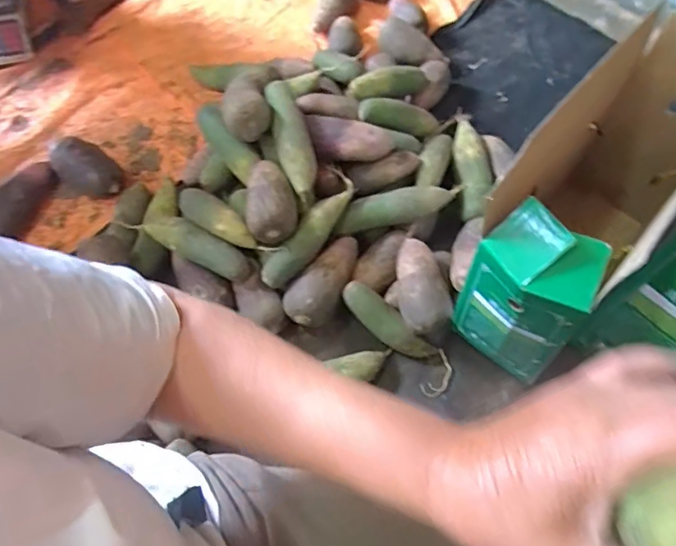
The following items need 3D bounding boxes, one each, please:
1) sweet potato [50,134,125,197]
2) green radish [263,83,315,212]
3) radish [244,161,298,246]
[{"bbox_3d":[-0.471,-0.190,0.943,0.114,0.080,0.105,0,63,0],"label":"sweet potato"},{"bbox_3d":[-0.074,-0.213,0.828,0.057,0.058,0.210,-14,82,-7],"label":"green radish"},{"bbox_3d":[-0.101,-0.113,0.792,0.075,0.062,0.122,-1,63,0],"label":"radish"}]

